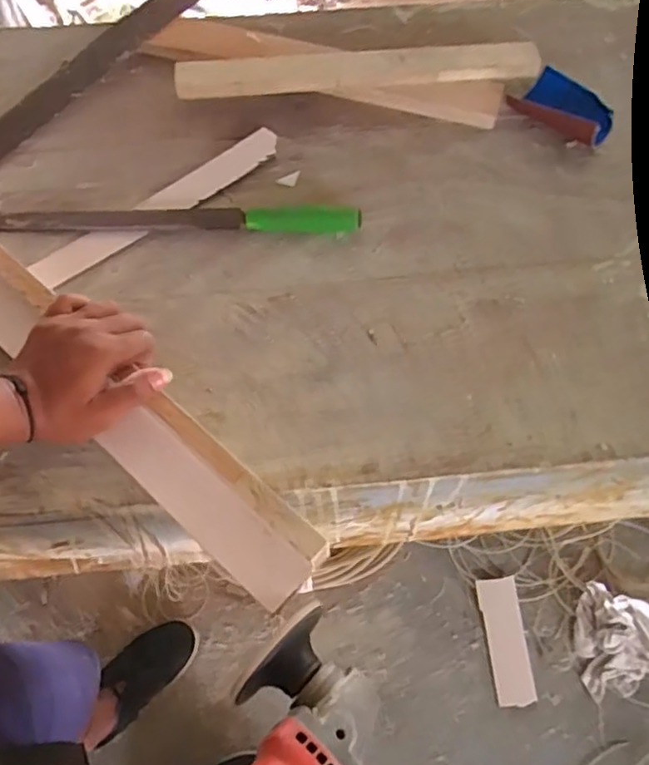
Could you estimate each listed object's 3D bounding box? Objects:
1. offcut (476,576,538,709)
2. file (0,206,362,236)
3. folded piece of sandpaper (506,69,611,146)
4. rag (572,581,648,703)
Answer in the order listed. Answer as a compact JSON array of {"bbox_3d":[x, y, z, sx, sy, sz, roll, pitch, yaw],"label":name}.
[{"bbox_3d":[0.350,0.494,1.219,0.079,0.005,0.224,-3,61,-2],"label":"offcut"},{"bbox_3d":[-0.146,-0.159,0.619,0.356,0.016,0.026,0,61,0],"label":"file"},{"bbox_3d":[0.259,-0.297,0.685,0.104,0.030,0.052,33,65,17],"label":"folded piece of sandpaper"},{"bbox_3d":[0.554,0.477,1.191,0.167,0.056,0.196,-7,61,-4],"label":"rag"}]

